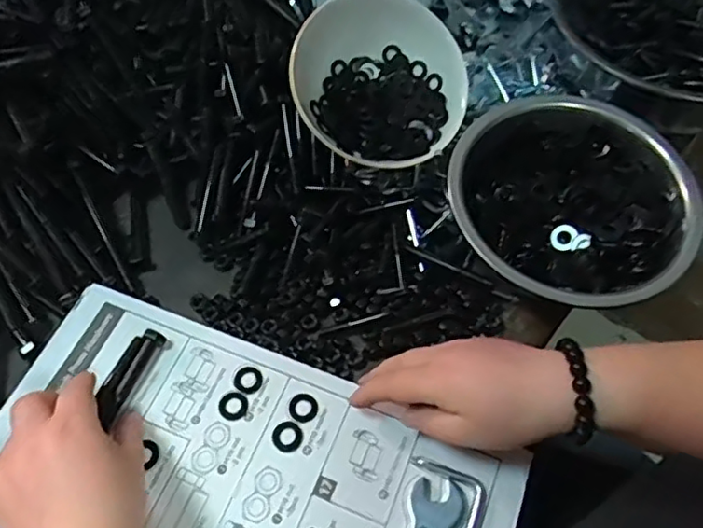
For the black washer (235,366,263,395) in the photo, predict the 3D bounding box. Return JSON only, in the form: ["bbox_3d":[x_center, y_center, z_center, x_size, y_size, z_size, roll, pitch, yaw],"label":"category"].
[{"bbox_3d":[-0.070,0.079,0.424,0.018,0.004,0.020,-36,67,-19],"label":"black washer"}]

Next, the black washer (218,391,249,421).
[{"bbox_3d":[-0.078,0.093,0.414,0.019,0.004,0.020,0,61,-1],"label":"black washer"}]

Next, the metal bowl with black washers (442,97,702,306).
[{"bbox_3d":[0.156,-0.044,0.455,0.155,0.068,0.170,0,61,-1],"label":"metal bowl with black washers"}]

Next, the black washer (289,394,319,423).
[{"bbox_3d":[-0.032,0.095,0.413,0.019,0.004,0.019,0,61,-1],"label":"black washer"}]

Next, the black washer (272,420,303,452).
[{"bbox_3d":[-0.041,0.111,0.404,0.019,0.004,0.019,0,61,-1],"label":"black washer"}]

